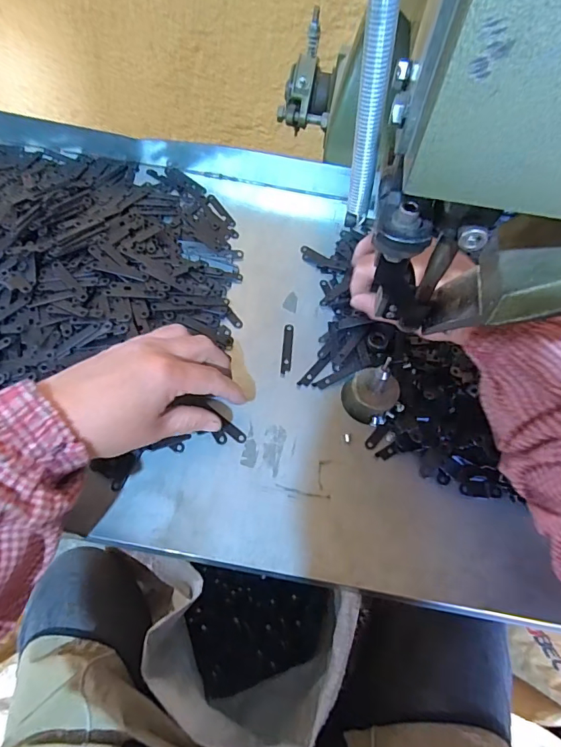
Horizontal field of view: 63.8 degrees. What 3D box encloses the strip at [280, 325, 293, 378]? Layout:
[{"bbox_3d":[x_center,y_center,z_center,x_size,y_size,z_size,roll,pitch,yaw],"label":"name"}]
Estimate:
[{"bbox_3d":[0.006,-0.022,0.417,0.009,0.004,0.056,4,60,1],"label":"strip"}]

